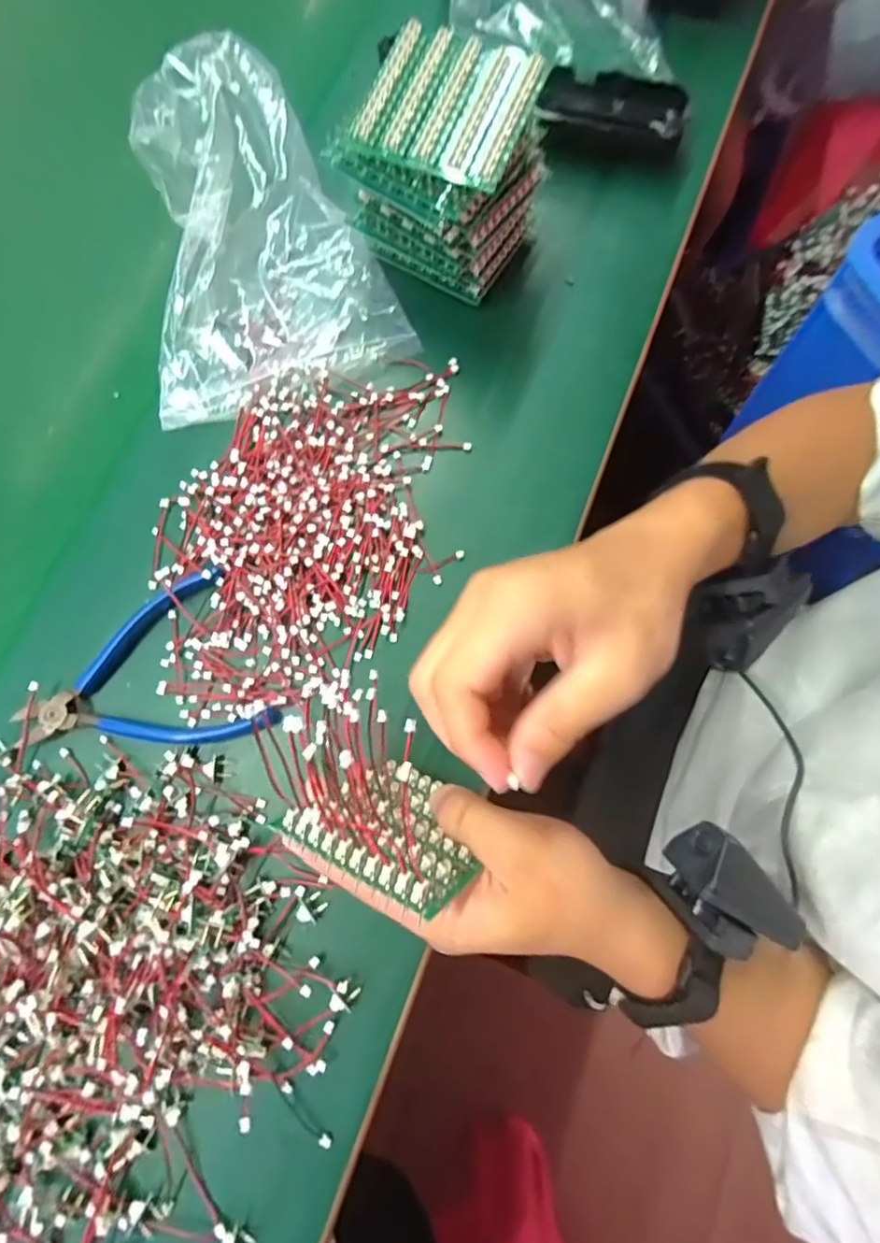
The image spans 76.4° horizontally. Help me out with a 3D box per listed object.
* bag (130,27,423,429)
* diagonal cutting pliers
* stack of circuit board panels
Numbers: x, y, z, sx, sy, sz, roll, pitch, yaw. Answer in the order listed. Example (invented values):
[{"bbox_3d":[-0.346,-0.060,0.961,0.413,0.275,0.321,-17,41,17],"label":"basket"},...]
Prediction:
[{"bbox_3d":[-0.133,-0.257,0.363,0.162,0.071,0.206,-22,76,-4],"label":"bag"},{"bbox_3d":[-0.177,0.038,0.326,0.136,0.011,0.100,-22,76,-4],"label":"diagonal cutting pliers"},{"bbox_3d":[0.000,-0.269,0.343,0.103,0.109,0.085,27,78,8],"label":"stack of circuit board panels"}]

